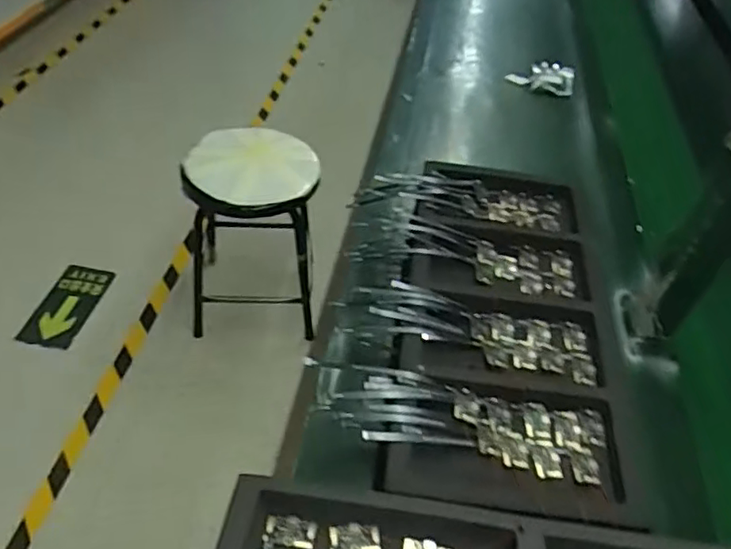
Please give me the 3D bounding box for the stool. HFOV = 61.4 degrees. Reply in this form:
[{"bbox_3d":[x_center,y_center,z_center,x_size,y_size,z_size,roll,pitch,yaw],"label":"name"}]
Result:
[{"bbox_3d":[-0.288,-0.106,1.567,0.318,0.468,0.308,-2,46,-8],"label":"stool"}]

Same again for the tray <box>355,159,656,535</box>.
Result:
[{"bbox_3d":[0.147,0.028,0.687,0.219,0.028,0.503,12,43,0],"label":"tray"}]

